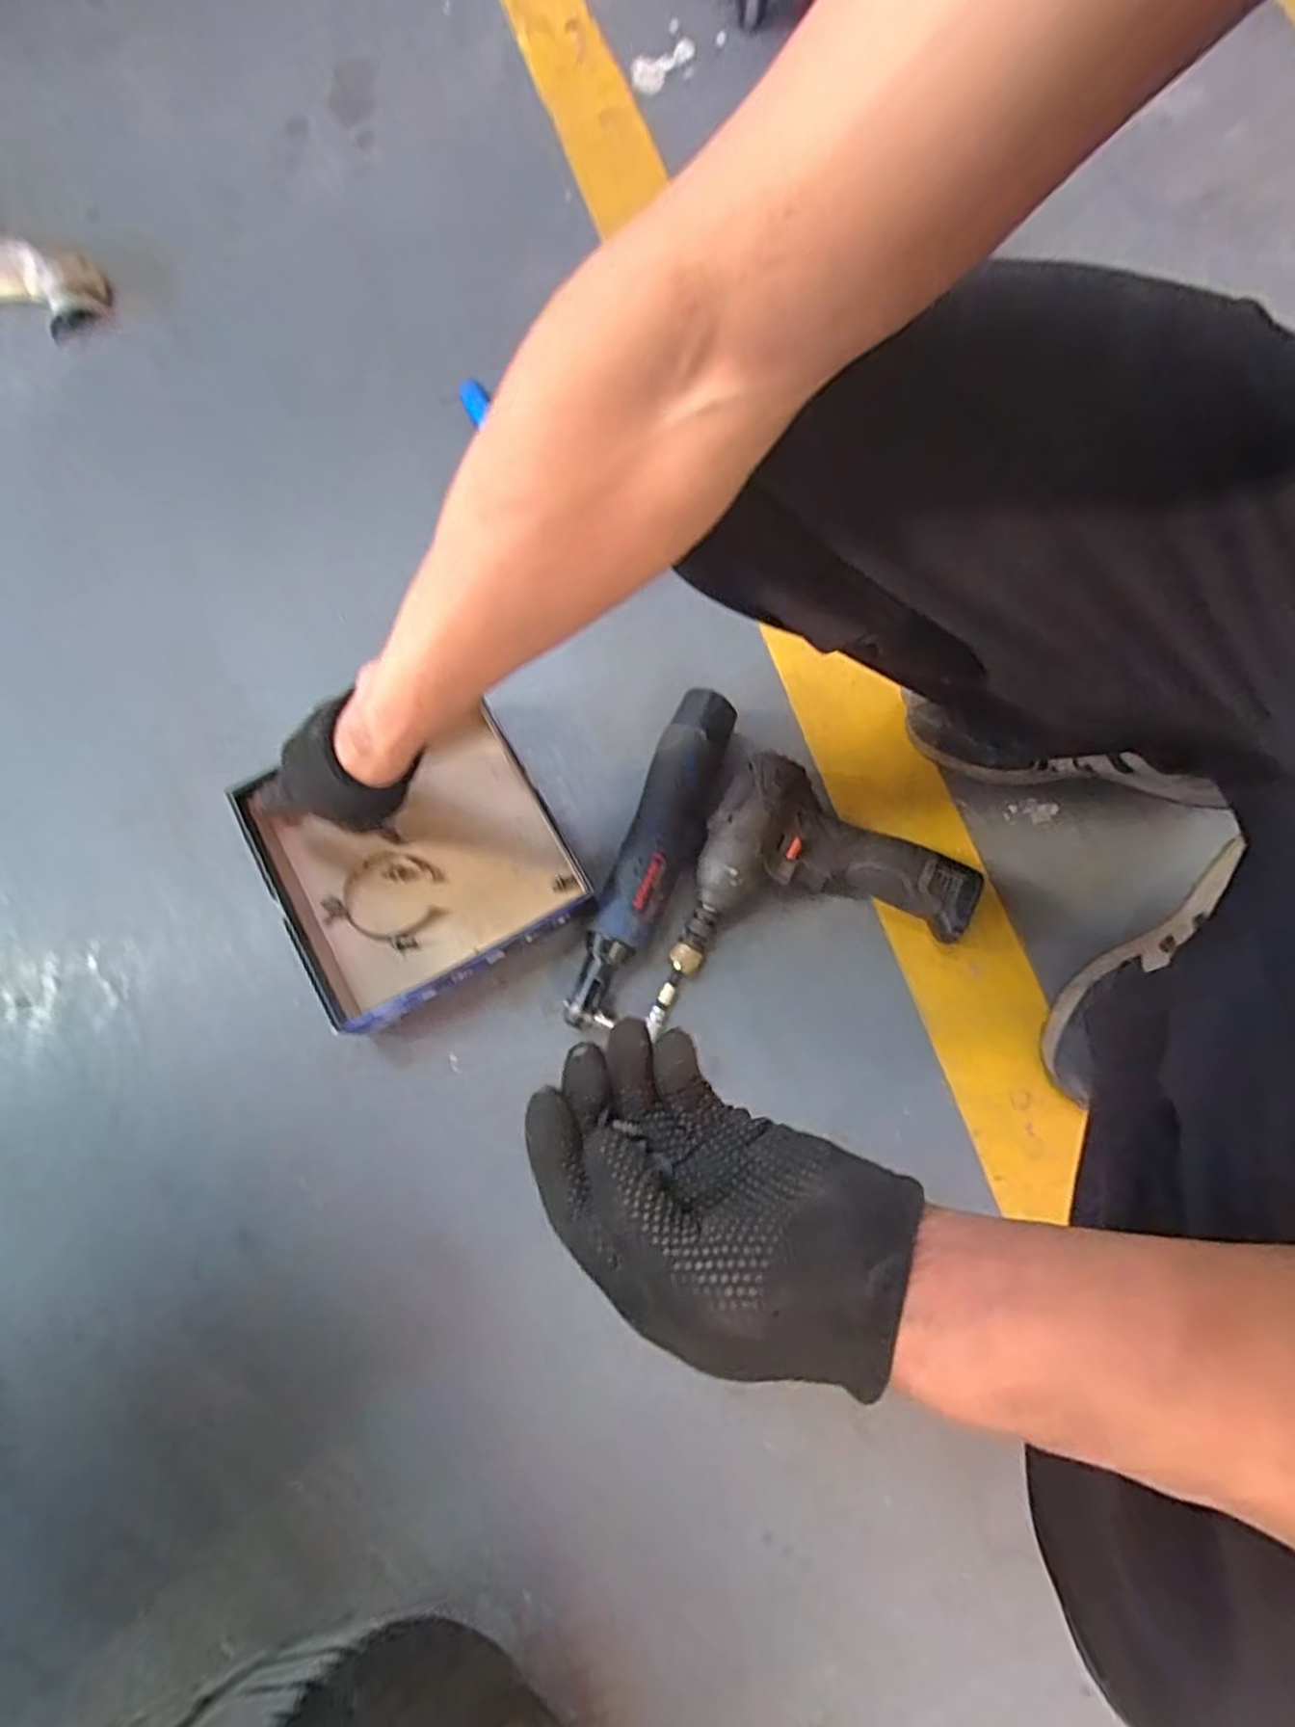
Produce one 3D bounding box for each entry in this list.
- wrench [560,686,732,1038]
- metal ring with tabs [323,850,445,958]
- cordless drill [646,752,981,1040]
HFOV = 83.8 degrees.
[{"bbox_3d":[0.005,-0.005,0.566,0.051,0.053,0.274,19,76,5],"label":"wrench"},{"bbox_3d":[-0.203,0.030,0.569,0.075,0.013,0.082,0,75,0],"label":"metal ring with tabs"},{"bbox_3d":[0.124,0.049,0.546,0.197,0.068,0.206,24,76,6],"label":"cordless drill"}]

